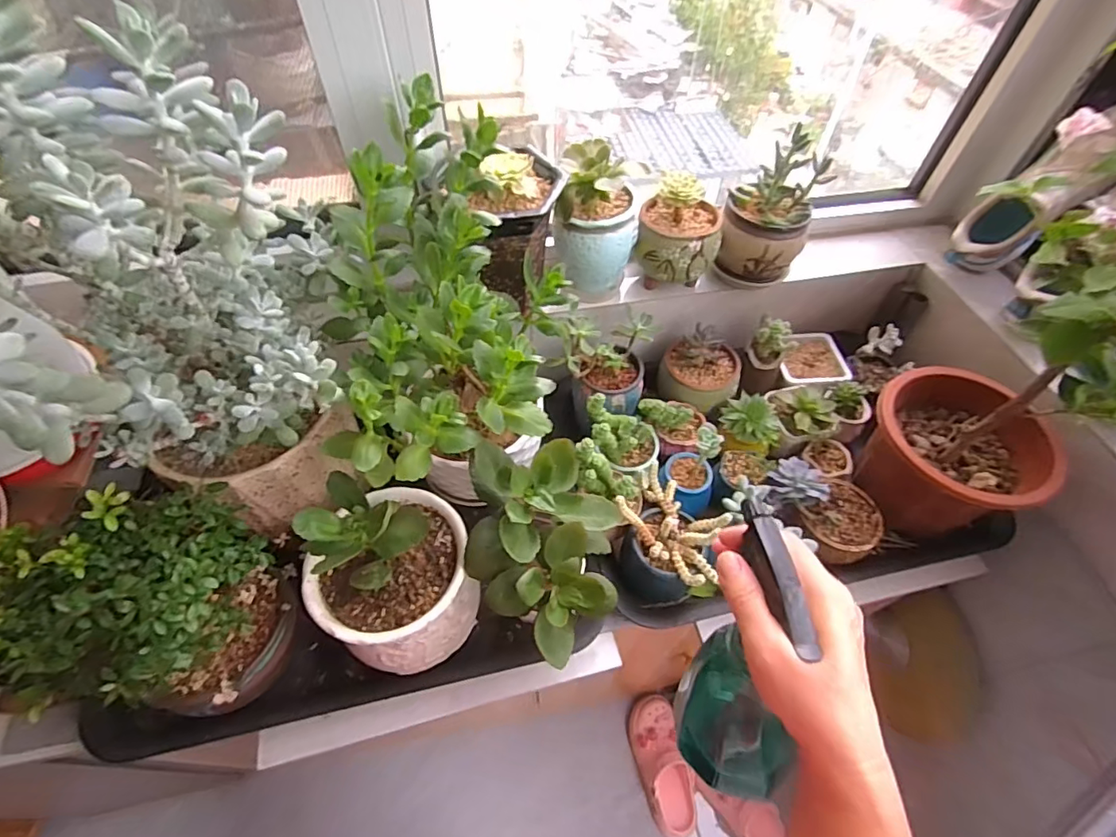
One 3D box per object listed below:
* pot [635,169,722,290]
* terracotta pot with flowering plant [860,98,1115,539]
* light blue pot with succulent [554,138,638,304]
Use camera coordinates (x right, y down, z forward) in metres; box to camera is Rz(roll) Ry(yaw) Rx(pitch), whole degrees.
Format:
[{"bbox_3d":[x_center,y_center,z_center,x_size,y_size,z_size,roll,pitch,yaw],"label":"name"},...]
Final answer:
[{"bbox_3d":[0.156,-0.236,0.674,0.104,0.126,0.090,13,55,8],"label":"pot"},{"bbox_3d":[0.484,-0.058,0.488,0.248,0.519,0.229,1,54,-1],"label":"terracotta pot with flowering plant"},{"bbox_3d":[0.047,-0.238,0.659,0.095,0.168,0.098,5,54,2],"label":"light blue pot with succulent"}]

